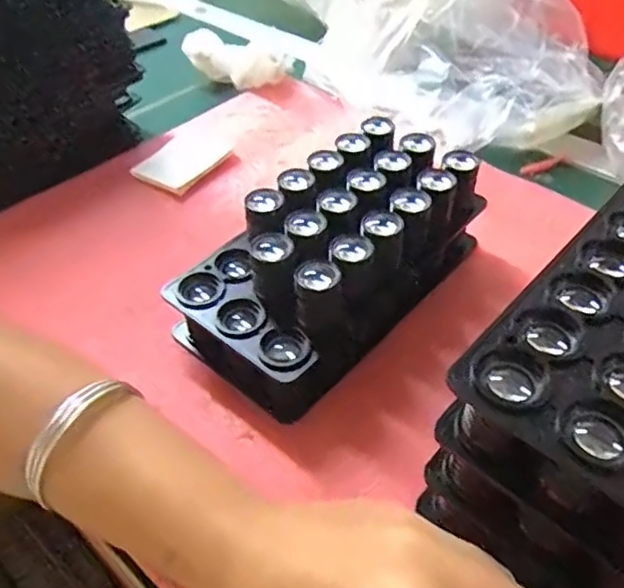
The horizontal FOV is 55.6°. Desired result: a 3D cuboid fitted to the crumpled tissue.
[{"bbox_3d":[-0.076,-0.235,0.592,0.113,0.030,0.051,24,50,23],"label":"crumpled tissue"}]

